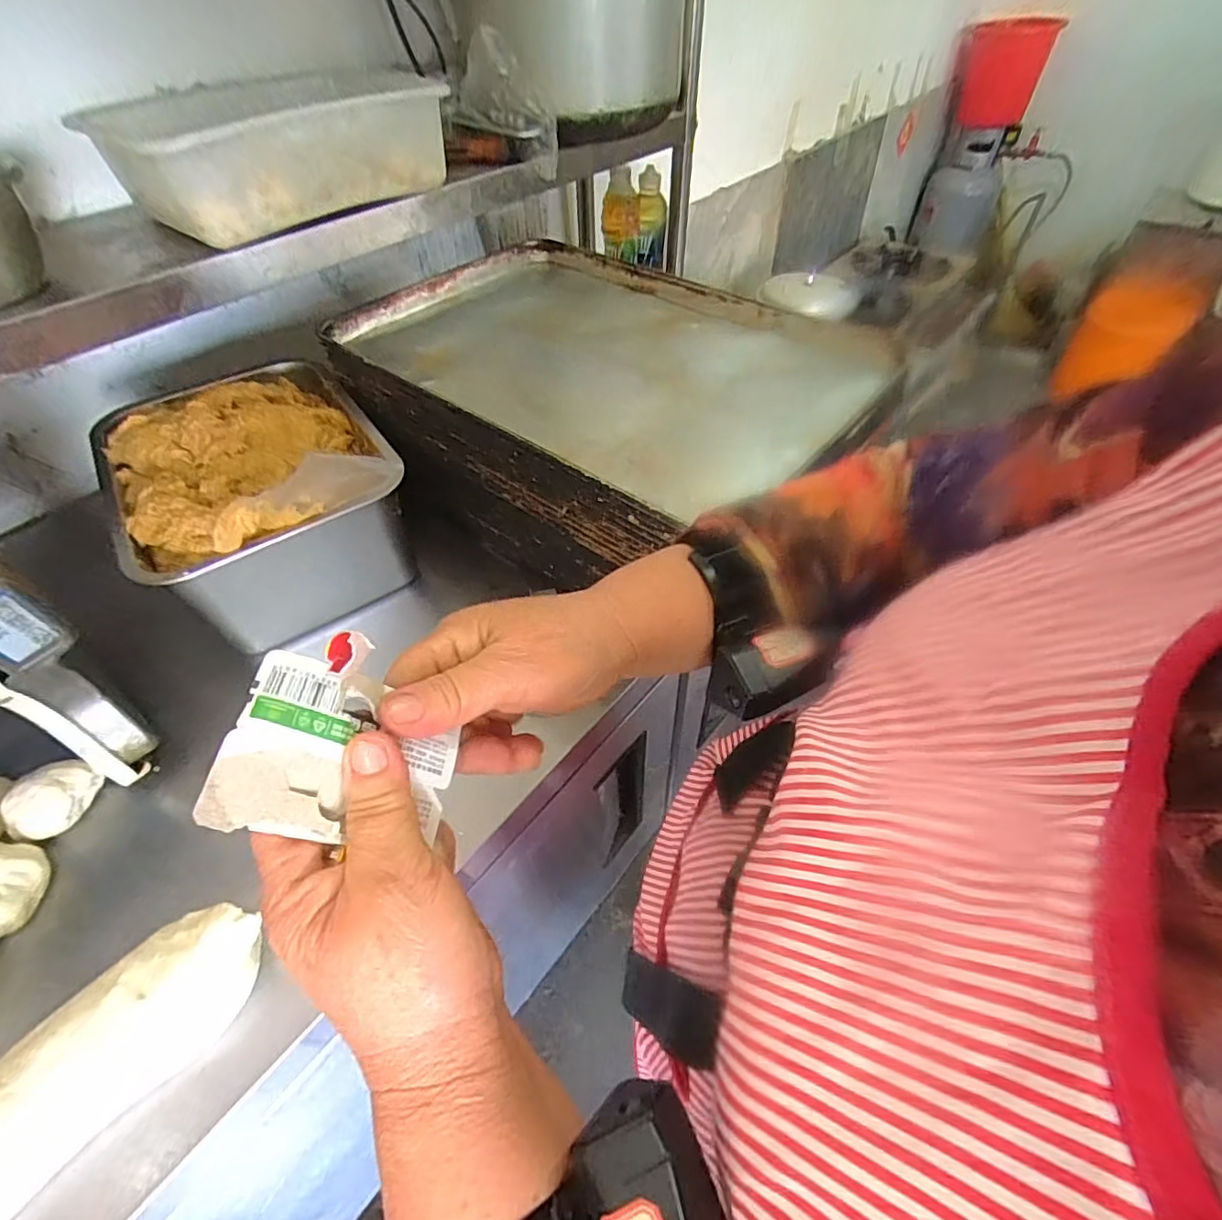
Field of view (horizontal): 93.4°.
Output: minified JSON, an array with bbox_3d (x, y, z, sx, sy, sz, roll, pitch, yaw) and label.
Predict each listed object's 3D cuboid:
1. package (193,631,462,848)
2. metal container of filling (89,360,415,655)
[{"bbox_3d":[-0.094,0.048,0.214,0.016,0.080,0.068,-26,50,41],"label":"package"},{"bbox_3d":[-0.390,-0.134,0.655,0.246,0.192,0.338,-29,55,-20],"label":"metal container of filling"}]

